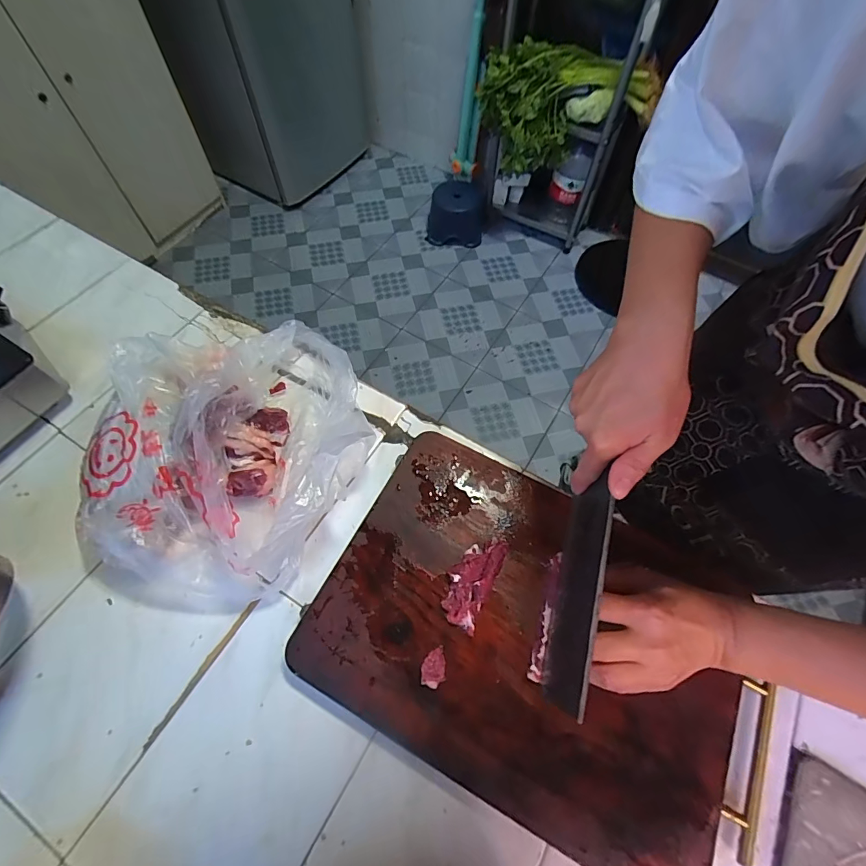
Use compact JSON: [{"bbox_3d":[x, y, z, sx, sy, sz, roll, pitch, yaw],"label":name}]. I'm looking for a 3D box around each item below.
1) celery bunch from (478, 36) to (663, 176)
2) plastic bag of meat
[{"bbox_3d":[0.384,-0.957,1.281,0.481,0.277,0.178,15,63,6],"label":"celery bunch"},{"bbox_3d":[-0.192,0.010,0.420,0.244,0.083,0.264,-16,64,-9],"label":"plastic bag of meat"}]

